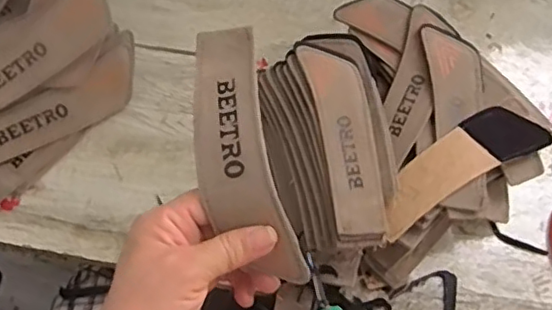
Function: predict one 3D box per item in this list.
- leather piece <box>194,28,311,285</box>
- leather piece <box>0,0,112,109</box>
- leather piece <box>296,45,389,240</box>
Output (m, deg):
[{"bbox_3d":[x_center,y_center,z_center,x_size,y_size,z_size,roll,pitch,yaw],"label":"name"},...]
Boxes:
[{"bbox_3d":[-0.023,-0.002,0.346,0.048,0.023,0.156,-12,77,-10],"label":"leather piece"},{"bbox_3d":[-0.198,-0.081,0.479,0.157,0.011,0.047,-41,93,-3],"label":"leather piece"},{"bbox_3d":[0.055,-0.015,0.462,0.044,0.013,0.160,-8,63,-8],"label":"leather piece"}]

